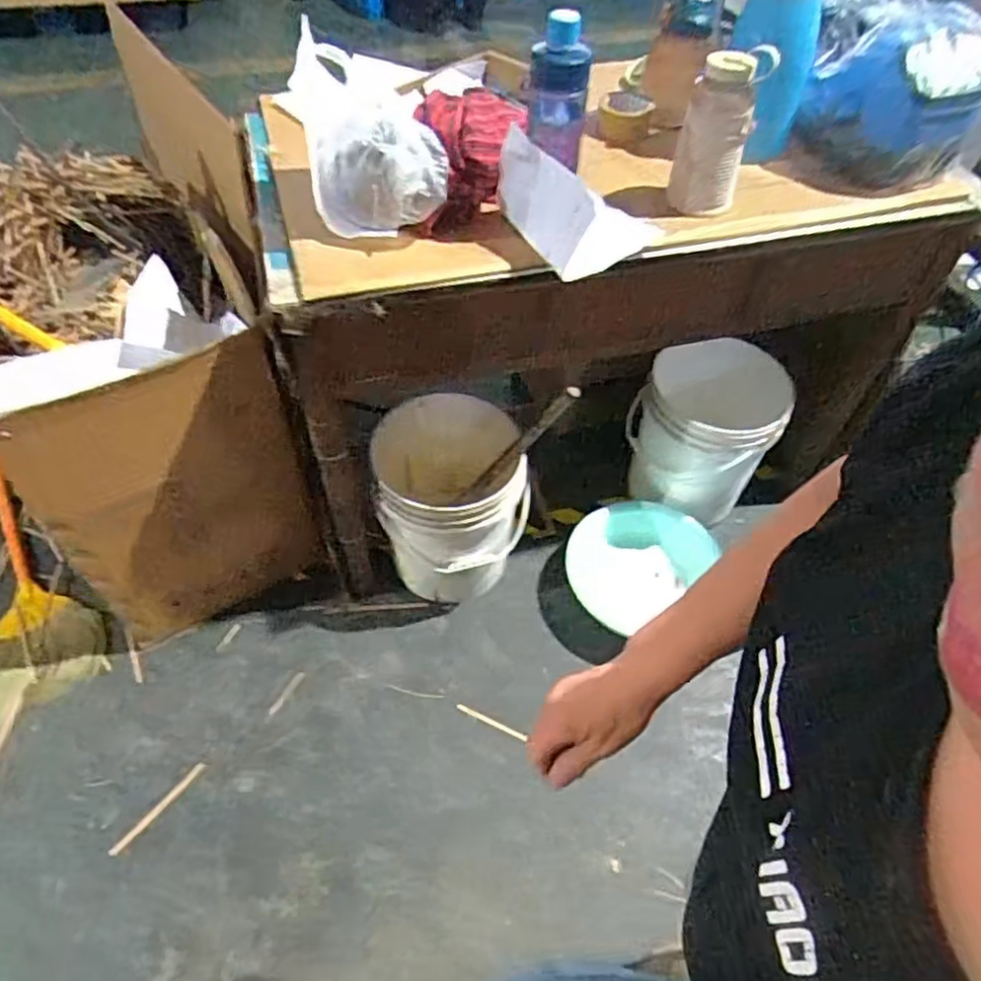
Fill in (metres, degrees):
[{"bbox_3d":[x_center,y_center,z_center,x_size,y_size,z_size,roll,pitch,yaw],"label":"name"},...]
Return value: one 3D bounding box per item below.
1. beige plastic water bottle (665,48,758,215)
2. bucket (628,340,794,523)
[{"bbox_3d":[0.373,-0.588,1.159,0.107,0.205,0.129,17,54,11],"label":"beige plastic water bottle"},{"bbox_3d":[0.513,-0.132,1.727,0.333,0.377,0.293,17,54,11],"label":"bucket"}]

